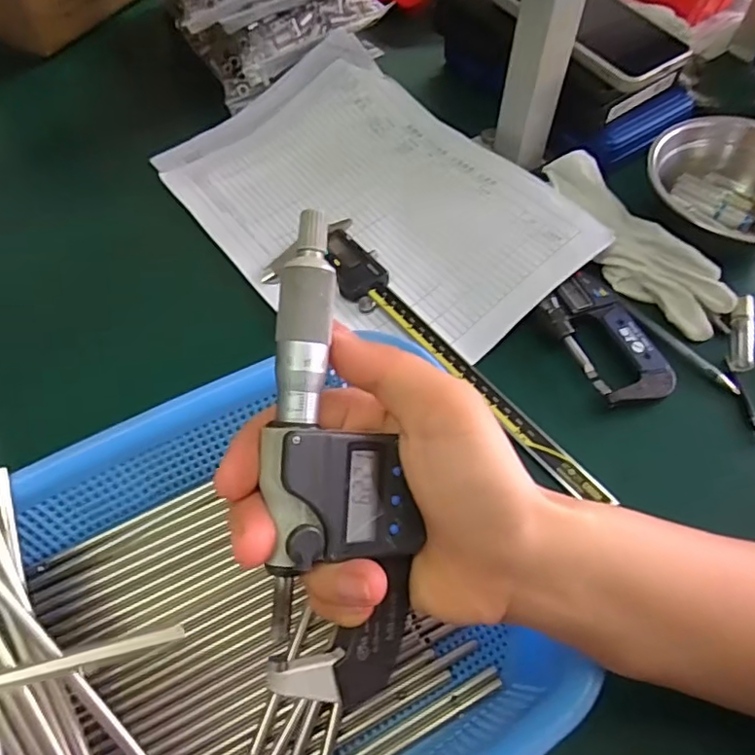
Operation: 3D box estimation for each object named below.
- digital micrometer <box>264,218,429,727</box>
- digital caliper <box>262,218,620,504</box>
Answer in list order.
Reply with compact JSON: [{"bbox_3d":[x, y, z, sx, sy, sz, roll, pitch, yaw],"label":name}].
[{"bbox_3d":[-0.015,0.029,0.191,0.049,0.028,0.158,-7,93,-5],"label":"digital micrometer"},{"bbox_3d":[0.024,-0.010,0.380,0.077,0.013,0.268,-30,64,-18],"label":"digital caliper"}]

